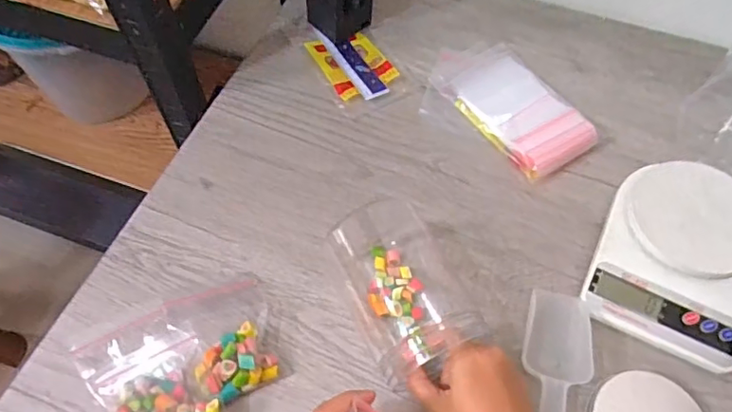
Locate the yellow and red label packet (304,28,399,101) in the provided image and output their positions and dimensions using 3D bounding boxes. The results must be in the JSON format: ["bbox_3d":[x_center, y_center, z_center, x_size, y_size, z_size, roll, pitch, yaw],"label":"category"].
[{"bbox_3d":[-0.013,-0.161,0.623,0.070,0.014,0.112,-26,62,-15],"label":"yellow and red label packet"}]

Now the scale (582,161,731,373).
[{"bbox_3d":[0.273,0.041,0.486,0.124,0.039,0.172,23,62,14],"label":"scale"}]

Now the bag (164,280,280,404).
[{"bbox_3d":[-0.112,0.106,0.454,0.072,0.029,0.097,-24,62,-14],"label":"bag"}]

